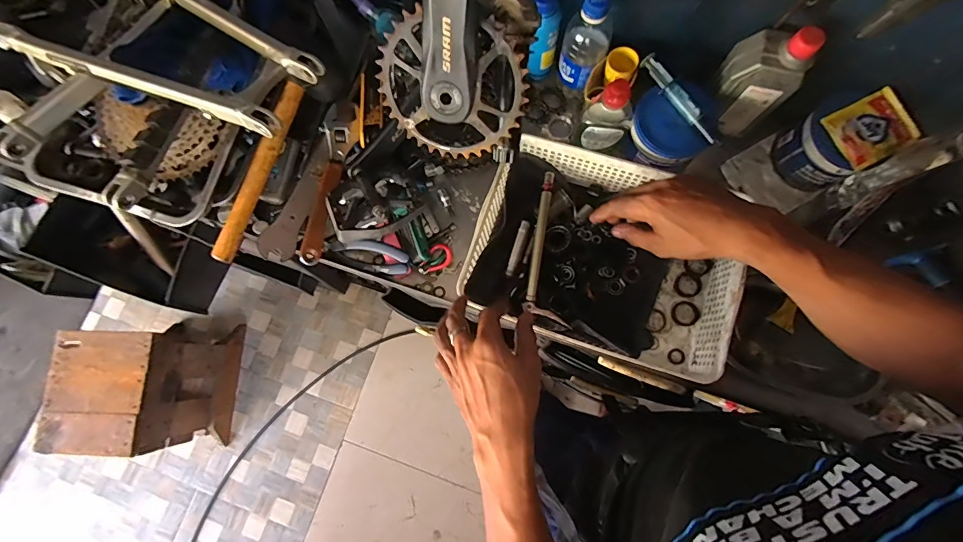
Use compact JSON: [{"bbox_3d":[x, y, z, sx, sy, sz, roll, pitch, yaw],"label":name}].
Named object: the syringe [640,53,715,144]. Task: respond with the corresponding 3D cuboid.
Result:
[{"bbox_3d":[0.254,-0.223,0.543,0.014,0.018,0.140,-33,78,-4],"label":"syringe"}]

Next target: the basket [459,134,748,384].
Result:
[{"bbox_3d":[0.159,-0.022,0.564,0.322,0.098,0.237,22,77,4],"label":"basket"}]

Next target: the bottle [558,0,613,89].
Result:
[{"bbox_3d":[0.141,-0.311,0.569,0.064,0.134,0.061,19,80,7],"label":"bottle"}]

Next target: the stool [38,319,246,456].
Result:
[{"bbox_3d":[-0.955,0.331,1.250,0.250,0.410,0.342,4,78,4],"label":"stool"}]

